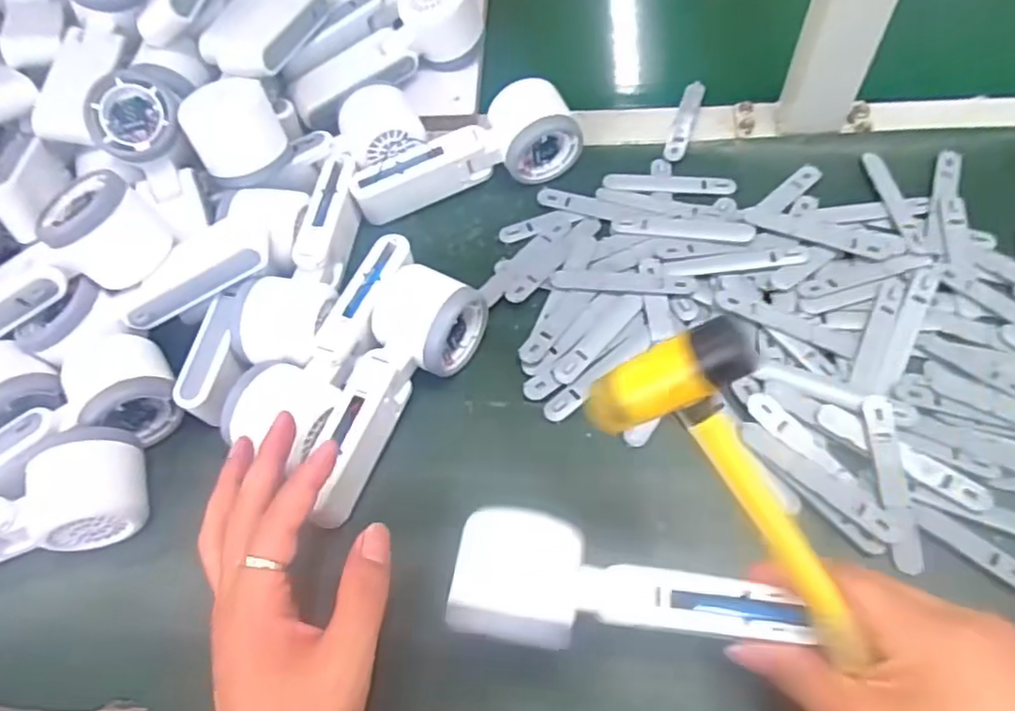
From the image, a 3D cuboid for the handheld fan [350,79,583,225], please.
[{"bbox_3d":[-0.032,-0.151,0.484,0.168,0.052,0.056,-13,62,-4],"label":"handheld fan"}]

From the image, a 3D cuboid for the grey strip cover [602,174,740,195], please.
[{"bbox_3d":[0.119,-0.127,0.482,0.093,0.006,0.017,5,61,8],"label":"grey strip cover"}]

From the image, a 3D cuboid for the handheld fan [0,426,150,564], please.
[{"bbox_3d":[-0.293,0.093,0.378,0.162,0.047,0.059,-17,61,-5],"label":"handheld fan"}]

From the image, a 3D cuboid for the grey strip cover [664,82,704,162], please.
[{"bbox_3d":[0.142,-0.190,0.523,0.017,0.008,0.101,12,55,17],"label":"grey strip cover"}]

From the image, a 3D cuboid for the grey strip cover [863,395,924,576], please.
[{"bbox_3d":[0.212,0.069,0.360,0.016,0.004,0.096,-3,72,8],"label":"grey strip cover"}]

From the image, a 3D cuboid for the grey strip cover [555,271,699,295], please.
[{"bbox_3d":[0.077,-0.049,0.436,0.093,0.007,0.016,4,61,7],"label":"grey strip cover"}]

